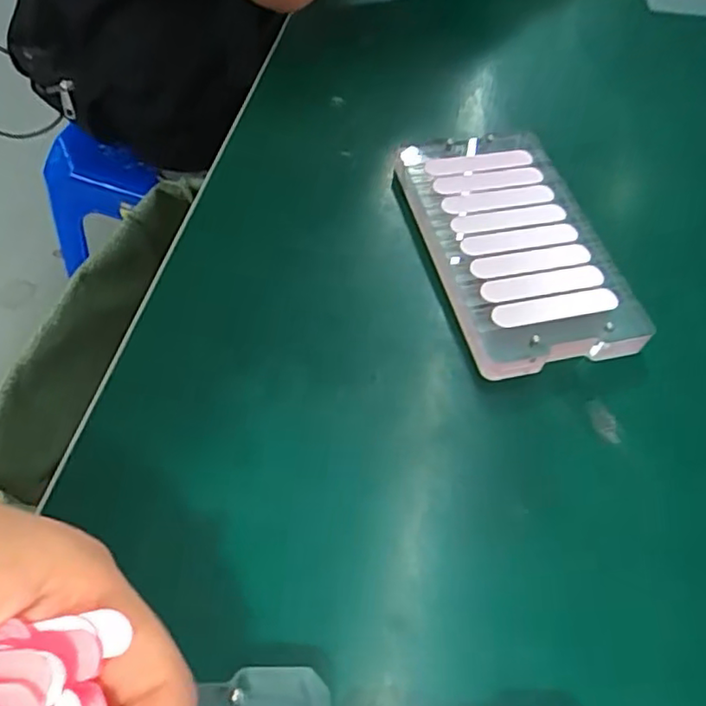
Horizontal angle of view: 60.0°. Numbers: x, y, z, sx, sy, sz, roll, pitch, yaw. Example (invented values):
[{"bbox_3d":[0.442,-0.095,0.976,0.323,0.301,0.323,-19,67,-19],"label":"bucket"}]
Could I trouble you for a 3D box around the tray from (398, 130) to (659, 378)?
[{"bbox_3d":[0.064,-0.047,0.258,0.070,0.014,0.120,-9,59,-11],"label":"tray"}]

